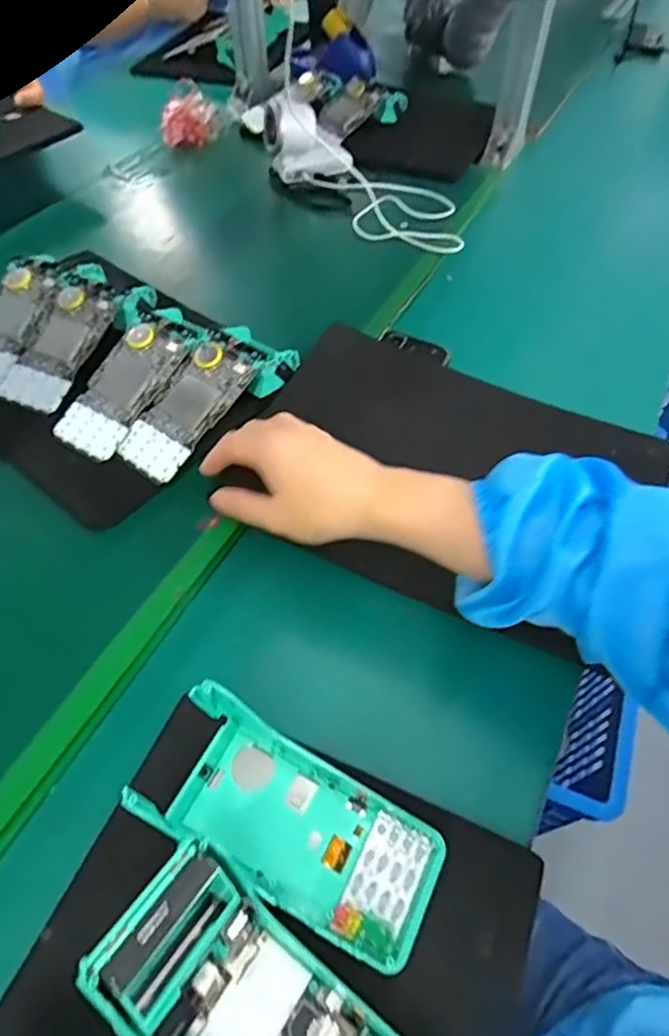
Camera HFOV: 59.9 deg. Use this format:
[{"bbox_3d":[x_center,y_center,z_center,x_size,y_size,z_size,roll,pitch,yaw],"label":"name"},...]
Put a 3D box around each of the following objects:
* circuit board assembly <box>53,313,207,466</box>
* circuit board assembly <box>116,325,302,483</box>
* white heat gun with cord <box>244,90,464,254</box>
[{"bbox_3d":[-0.179,-0.126,0.520,0.067,0.017,0.160,30,77,17],"label":"circuit board assembly"},{"bbox_3d":[-0.113,-0.110,0.507,0.063,0.044,0.169,33,63,22],"label":"circuit board assembly"},{"bbox_3d":[0.040,-0.446,0.759,0.340,0.083,0.140,41,66,12],"label":"white heat gun with cord"}]

